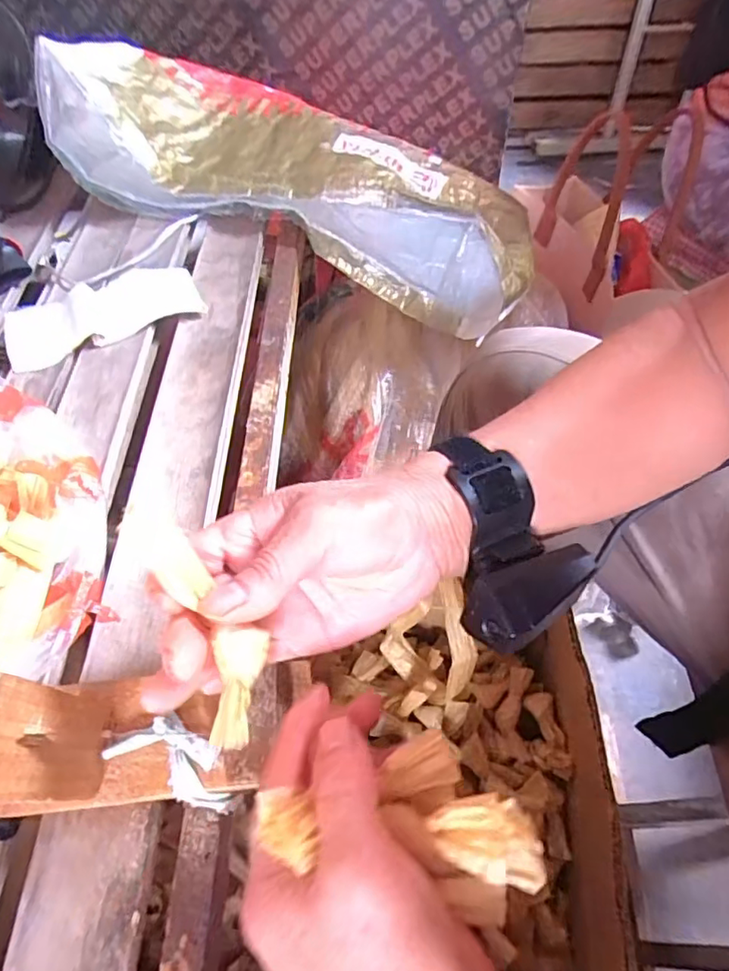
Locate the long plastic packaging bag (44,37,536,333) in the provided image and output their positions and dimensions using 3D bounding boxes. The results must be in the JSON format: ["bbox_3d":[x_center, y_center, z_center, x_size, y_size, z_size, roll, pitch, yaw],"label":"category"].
[{"bbox_3d":[-0.062,-0.353,0.607,0.478,0.108,0.272,23,59,0],"label":"long plastic packaging bag"}]

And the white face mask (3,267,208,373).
[{"bbox_3d":[-0.224,-0.152,0.489,0.159,0.014,0.073,-22,56,-15],"label":"white face mask"}]

